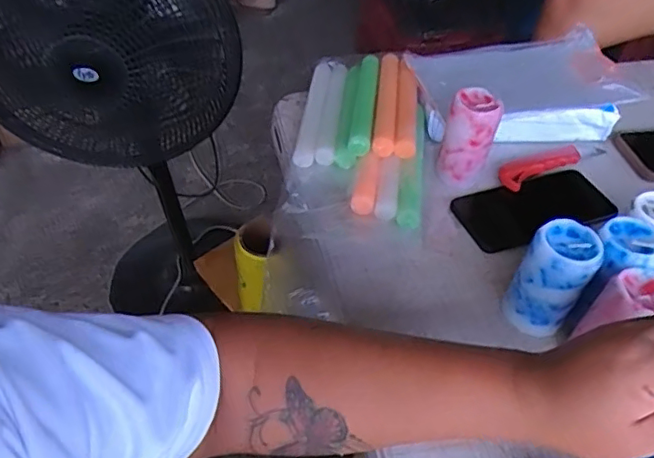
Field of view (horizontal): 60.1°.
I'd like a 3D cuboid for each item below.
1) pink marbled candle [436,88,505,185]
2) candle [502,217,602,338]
[{"bbox_3d":[0.146,-0.093,0.585,0.049,0.093,0.042,17,47,14],"label":"pink marbled candle"},{"bbox_3d":[0.182,0.040,0.457,0.047,0.085,0.050,34,53,27],"label":"candle"}]

